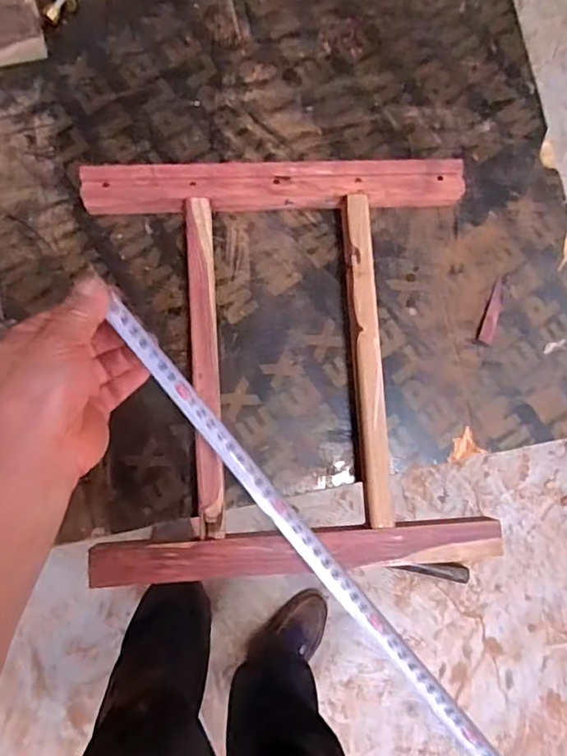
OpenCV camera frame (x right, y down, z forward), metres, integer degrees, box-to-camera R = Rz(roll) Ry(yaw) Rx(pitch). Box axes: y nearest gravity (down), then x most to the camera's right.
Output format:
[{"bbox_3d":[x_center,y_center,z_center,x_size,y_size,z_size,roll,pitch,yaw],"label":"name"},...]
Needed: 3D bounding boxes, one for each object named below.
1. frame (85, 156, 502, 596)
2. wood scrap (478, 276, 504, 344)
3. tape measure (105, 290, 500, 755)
[{"bbox_3d":[0.003,-0.014,0.467,0.323,0.040,0.346,-2,84,-5],"label":"frame"},{"bbox_3d":[0.193,-0.061,0.503,0.014,0.004,0.062,21,83,-2],"label":"wood scrap"},{"bbox_3d":[0.064,0.171,0.355,0.037,0.061,0.554,-39,88,-3],"label":"tape measure"}]

